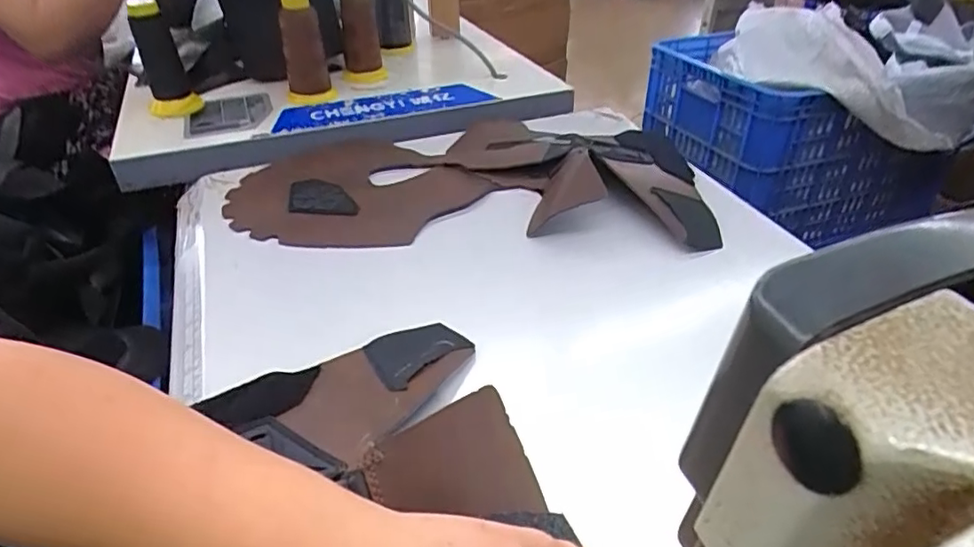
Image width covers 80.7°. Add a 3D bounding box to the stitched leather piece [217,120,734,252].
[{"bbox_3d":[-0.012,-0.114,0.568,0.453,0.048,0.224,1,39,-2],"label":"stitched leather piece"}]

